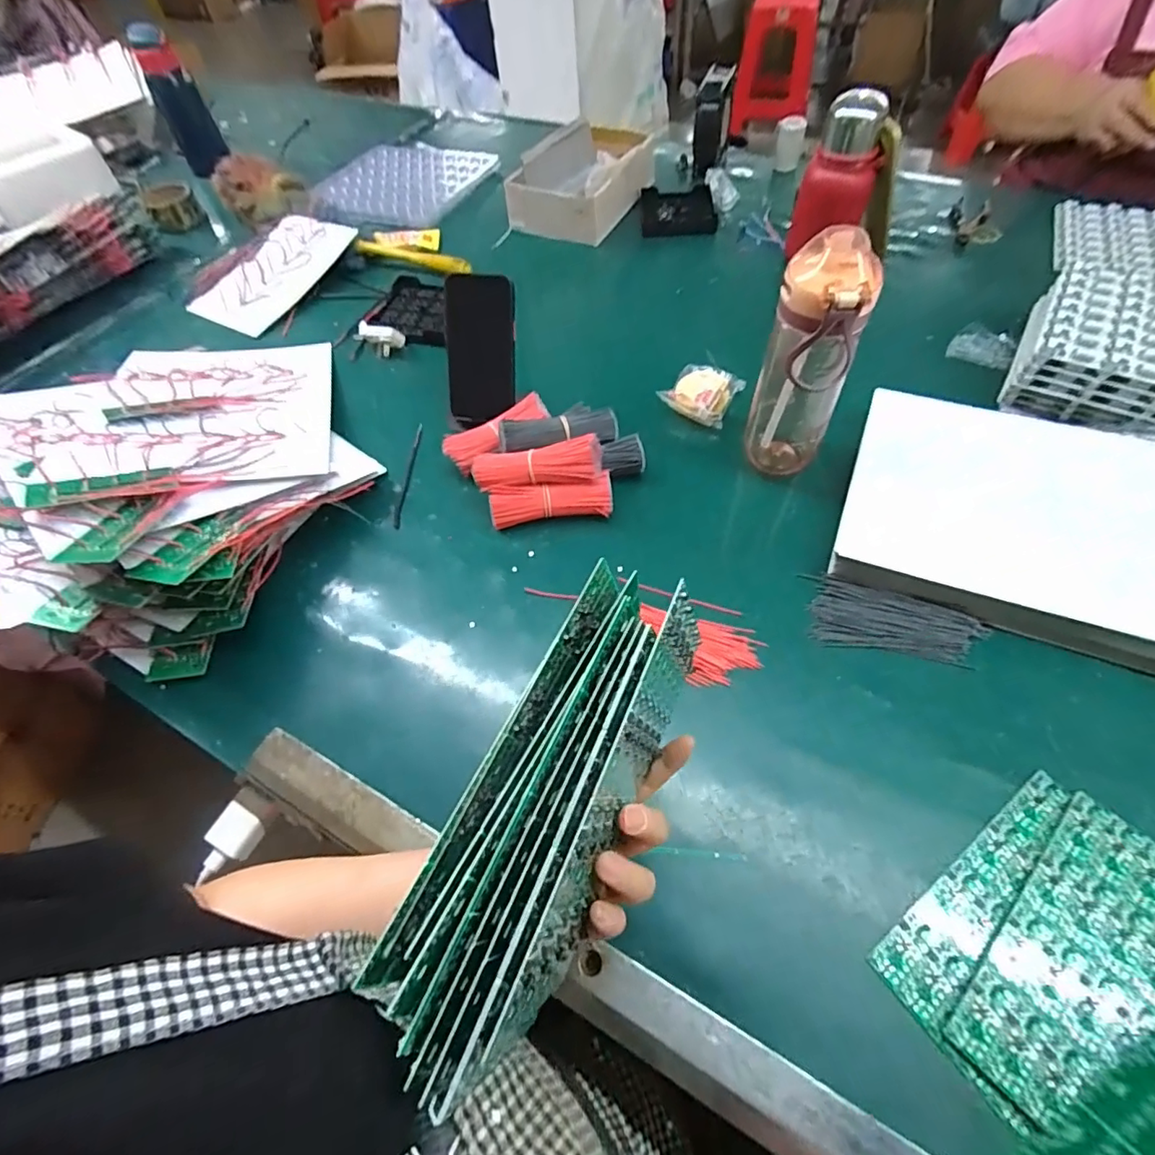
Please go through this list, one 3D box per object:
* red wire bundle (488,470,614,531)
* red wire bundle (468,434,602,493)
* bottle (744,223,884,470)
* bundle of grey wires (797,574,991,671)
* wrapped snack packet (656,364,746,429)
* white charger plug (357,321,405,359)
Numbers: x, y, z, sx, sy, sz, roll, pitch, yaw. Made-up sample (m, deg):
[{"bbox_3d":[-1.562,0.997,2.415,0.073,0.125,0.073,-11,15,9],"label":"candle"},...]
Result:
[{"bbox_3d":[-0.026,-0.075,0.549,0.118,0.038,0.032,-5,57,1],"label":"red wire bundle"},{"bbox_3d":[-0.038,-0.110,0.535,0.124,0.027,0.032,-8,57,-1],"label":"red wire bundle"},{"bbox_3d":[0.199,-0.180,0.490,0.071,0.207,0.066,16,60,14],"label":"bottle"},{"bbox_3d":[0.269,0.035,0.471,0.134,0.010,0.068,9,58,10],"label":"bundle of grey wires"},{"bbox_3d":[0.140,-0.211,0.627,0.075,0.032,0.062,24,62,18],"label":"wrapped snack packet"},{"bbox_3d":[-0.254,-0.310,0.716,0.054,0.034,0.022,0,57,4],"label":"white charger plug"}]

